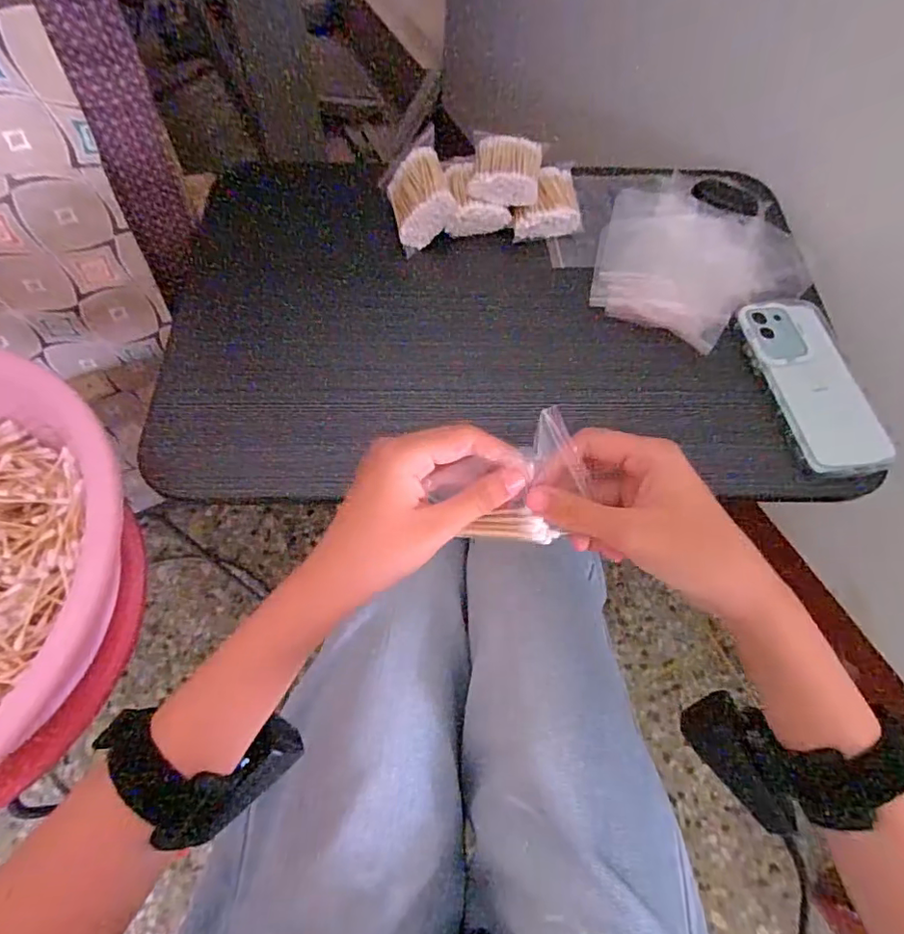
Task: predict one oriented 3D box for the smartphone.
[{"bbox_3d":[0.299,-0.072,0.447,0.082,0.005,0.164,-2,64,-4],"label":"smartphone"}]

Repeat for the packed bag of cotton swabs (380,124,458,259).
[{"bbox_3d":[-0.032,-0.255,0.509,0.053,0.051,0.084,-15,65,-10],"label":"packed bag of cotton swabs"}]

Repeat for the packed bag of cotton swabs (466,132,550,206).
[{"bbox_3d":[0.052,-0.279,0.511,0.065,0.029,0.076,7,63,1],"label":"packed bag of cotton swabs"}]

